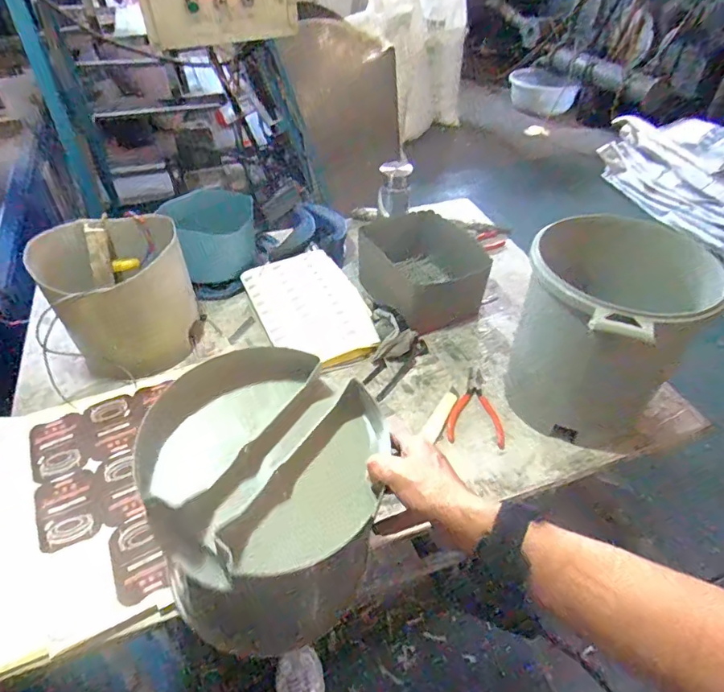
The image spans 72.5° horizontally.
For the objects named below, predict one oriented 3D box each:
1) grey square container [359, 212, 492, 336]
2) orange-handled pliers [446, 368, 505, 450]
[{"bbox_3d":[0.115,-0.159,0.986,0.185,0.101,0.266,-21,48,-22],"label":"grey square container"},{"bbox_3d":[0.181,0.093,0.800,0.083,0.010,0.162,6,44,5],"label":"orange-handled pliers"}]

